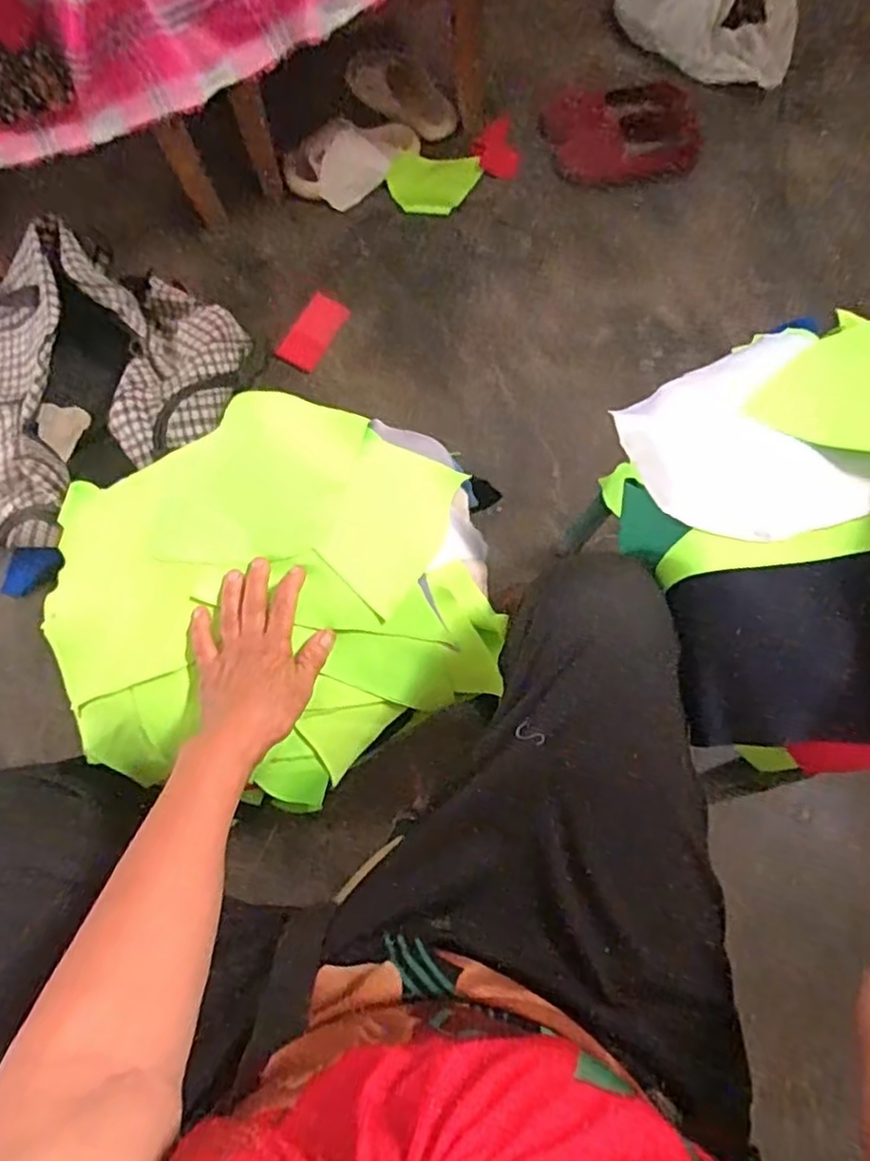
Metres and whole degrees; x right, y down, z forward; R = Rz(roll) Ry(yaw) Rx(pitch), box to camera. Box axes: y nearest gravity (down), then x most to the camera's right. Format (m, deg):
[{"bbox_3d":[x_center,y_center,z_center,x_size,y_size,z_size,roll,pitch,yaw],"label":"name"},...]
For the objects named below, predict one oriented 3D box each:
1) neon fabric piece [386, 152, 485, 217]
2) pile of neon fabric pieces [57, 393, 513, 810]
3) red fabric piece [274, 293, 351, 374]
[{"bbox_3d":[0.000,-0.672,1.146,0.154,0.021,0.101,-2,74,3],"label":"neon fabric piece"},{"bbox_3d":[-0.144,0.008,0.601,0.383,0.081,0.338,-32,82,-6],"label":"pile of neon fabric pieces"},{"bbox_3d":[-0.194,-0.395,1.078,0.071,0.007,0.143,25,69,5],"label":"red fabric piece"}]

